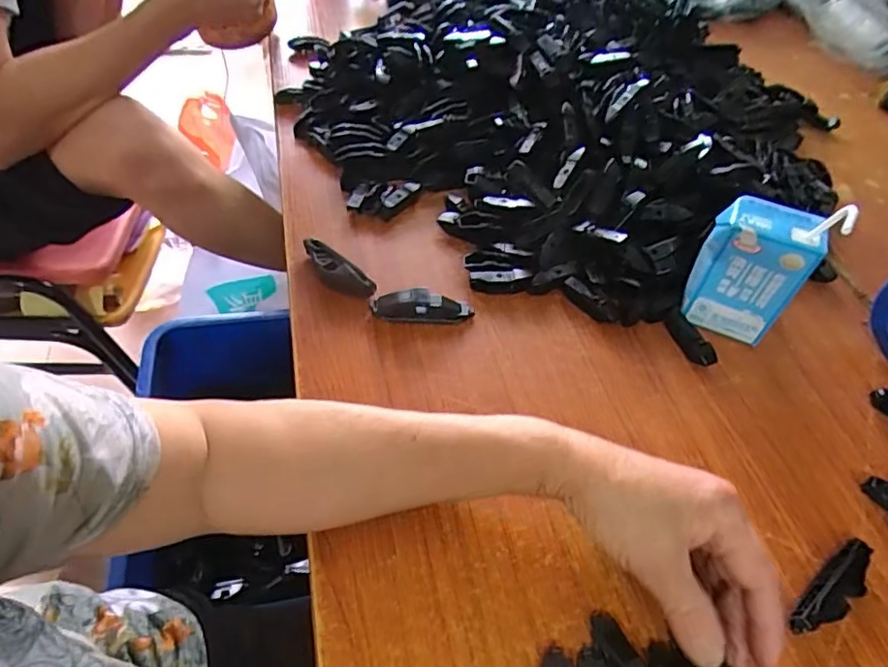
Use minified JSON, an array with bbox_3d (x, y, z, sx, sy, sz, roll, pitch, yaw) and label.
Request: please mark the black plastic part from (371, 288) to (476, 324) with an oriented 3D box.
[{"bbox_3d":[-0.017,-0.022,0.467,0.078,0.025,0.017,3,50,-4],"label":"black plastic part"}]

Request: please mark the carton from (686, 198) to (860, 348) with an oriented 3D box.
[{"bbox_3d":[0.235,-0.052,0.451,0.076,0.127,0.046,35,55,21],"label":"carton"}]

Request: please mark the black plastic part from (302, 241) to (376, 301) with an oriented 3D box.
[{"bbox_3d":[-0.092,-0.052,0.488,0.078,0.025,0.021,32,54,19],"label":"black plastic part"}]

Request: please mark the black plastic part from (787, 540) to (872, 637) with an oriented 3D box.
[{"bbox_3d":[0.234,0.153,0.350,0.076,0.021,0.023,-27,58,-25],"label":"black plastic part"}]

